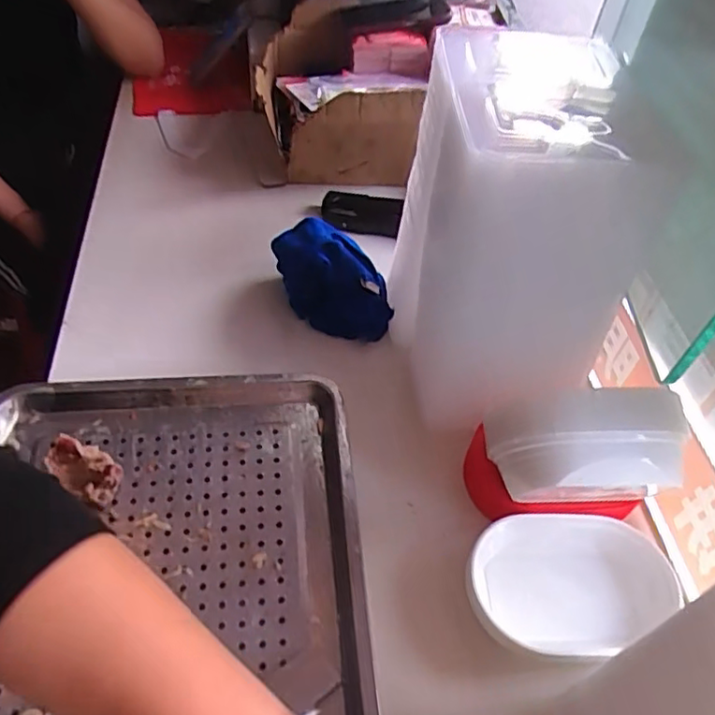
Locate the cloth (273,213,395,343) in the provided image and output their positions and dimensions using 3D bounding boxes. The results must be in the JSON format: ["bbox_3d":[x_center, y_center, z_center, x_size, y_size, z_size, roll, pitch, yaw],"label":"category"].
[{"bbox_3d":[-0.031,-0.099,0.743,0.163,0.118,0.078,20,51,11],"label":"cloth"}]

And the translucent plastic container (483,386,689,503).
[{"bbox_3d":[0.196,0.082,0.534,0.153,0.112,0.080,-1,50,-7],"label":"translucent plastic container"}]

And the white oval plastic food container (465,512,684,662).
[{"bbox_3d":[0.190,0.206,0.544,0.176,0.059,0.113,0,50,-6],"label":"white oval plastic food container"}]

